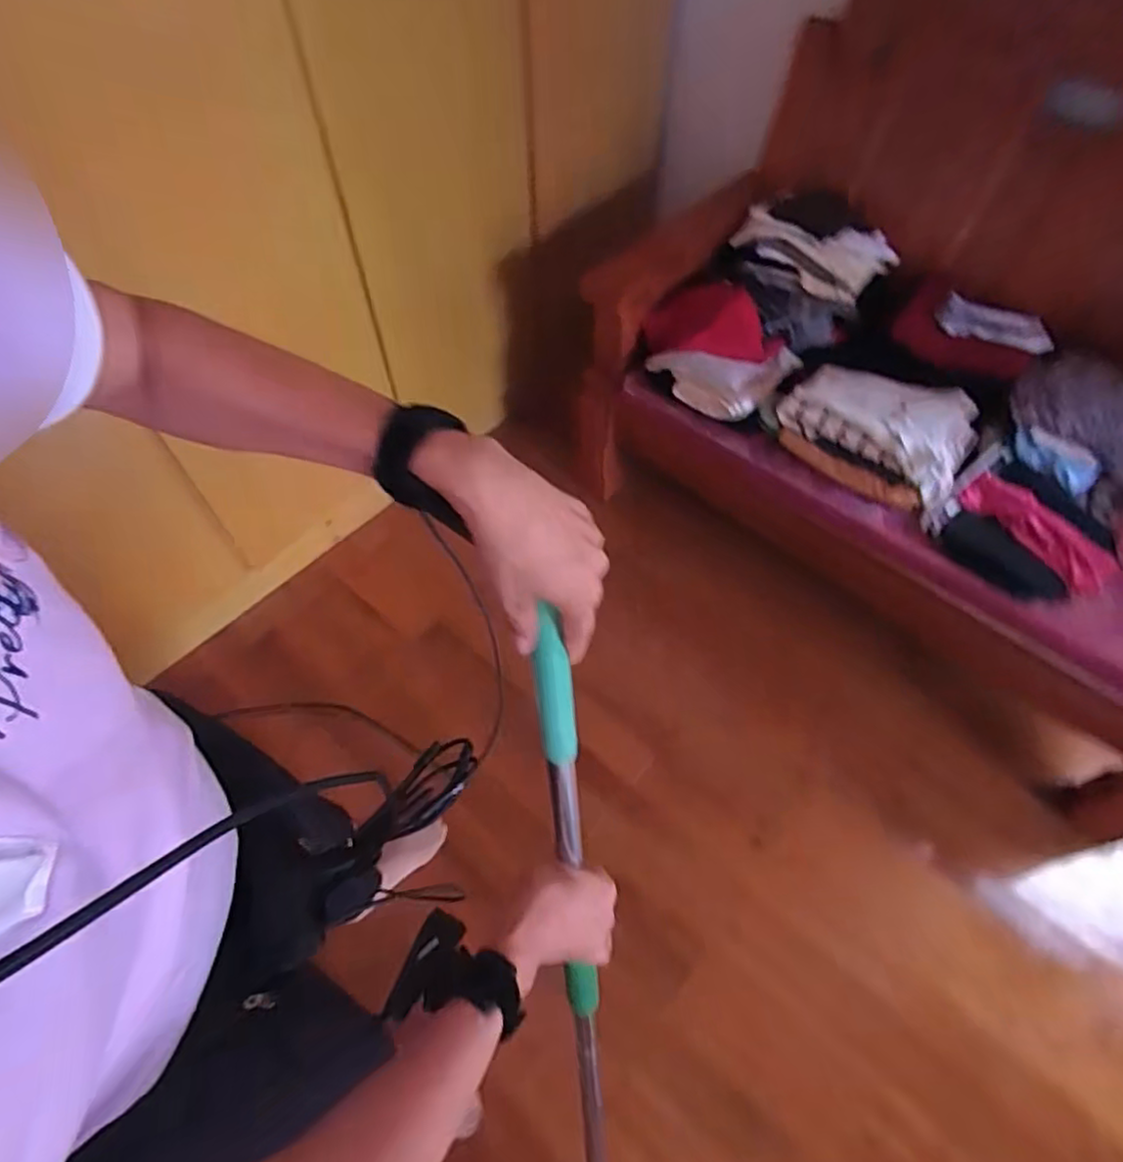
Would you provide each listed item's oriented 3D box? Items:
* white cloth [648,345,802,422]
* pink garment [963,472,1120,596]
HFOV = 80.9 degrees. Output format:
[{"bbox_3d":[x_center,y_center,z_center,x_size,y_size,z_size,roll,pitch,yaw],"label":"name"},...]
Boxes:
[{"bbox_3d":[0.343,-0.410,1.345,0.316,0.066,0.181,0,57,1],"label":"white cloth"},{"bbox_3d":[0.877,-0.095,1.212,0.126,0.043,0.270,-33,62,-19],"label":"pink garment"}]

